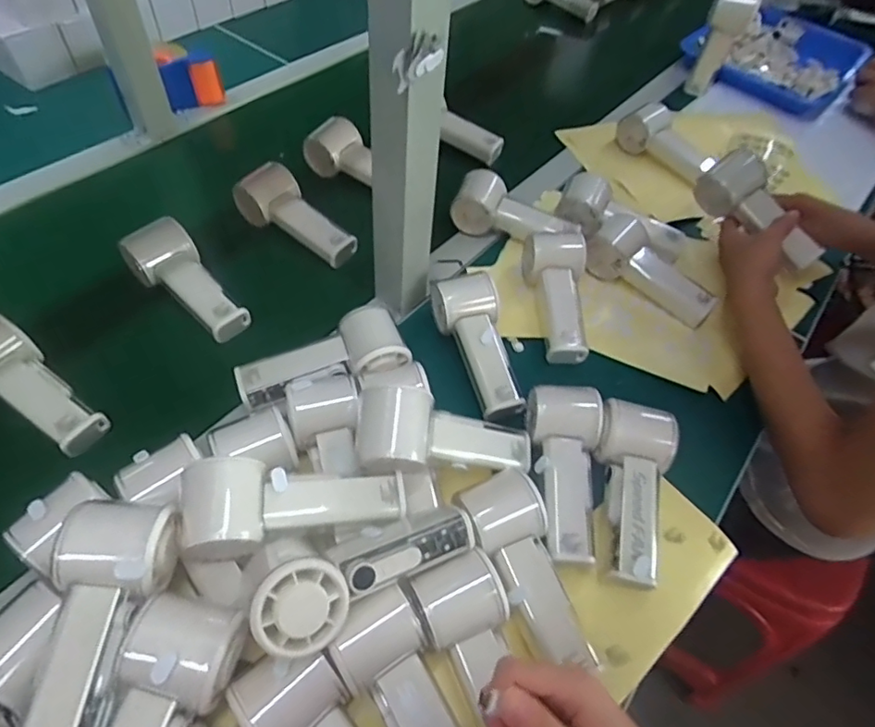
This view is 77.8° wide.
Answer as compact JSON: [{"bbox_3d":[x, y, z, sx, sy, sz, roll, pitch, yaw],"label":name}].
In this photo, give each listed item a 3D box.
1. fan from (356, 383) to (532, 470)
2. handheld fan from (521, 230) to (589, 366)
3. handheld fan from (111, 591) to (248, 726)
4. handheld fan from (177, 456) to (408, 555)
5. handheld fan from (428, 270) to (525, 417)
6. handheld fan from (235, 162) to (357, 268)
[{"bbox_3d":[0.012,0.061,0.439,0.152,0.047,0.057,14,48,-29],"label":"fan"},{"bbox_3d":[0.131,-0.078,0.583,0.063,0.050,0.167,1,66,-5],"label":"handheld fan"},{"bbox_3d":[-0.159,0.203,0.300,0.063,0.045,0.143,11,53,2],"label":"handheld fan"},{"bbox_3d":[-0.100,0.101,0.389,0.152,0.054,0.058,2,52,-21],"label":"handheld fan"},{"bbox_3d":[0.043,-0.017,0.533,0.056,0.060,0.147,-13,56,-15],"label":"handheld fan"},{"bbox_3d":[-0.161,-0.174,0.625,0.154,0.049,0.054,30,56,16],"label":"handheld fan"}]

